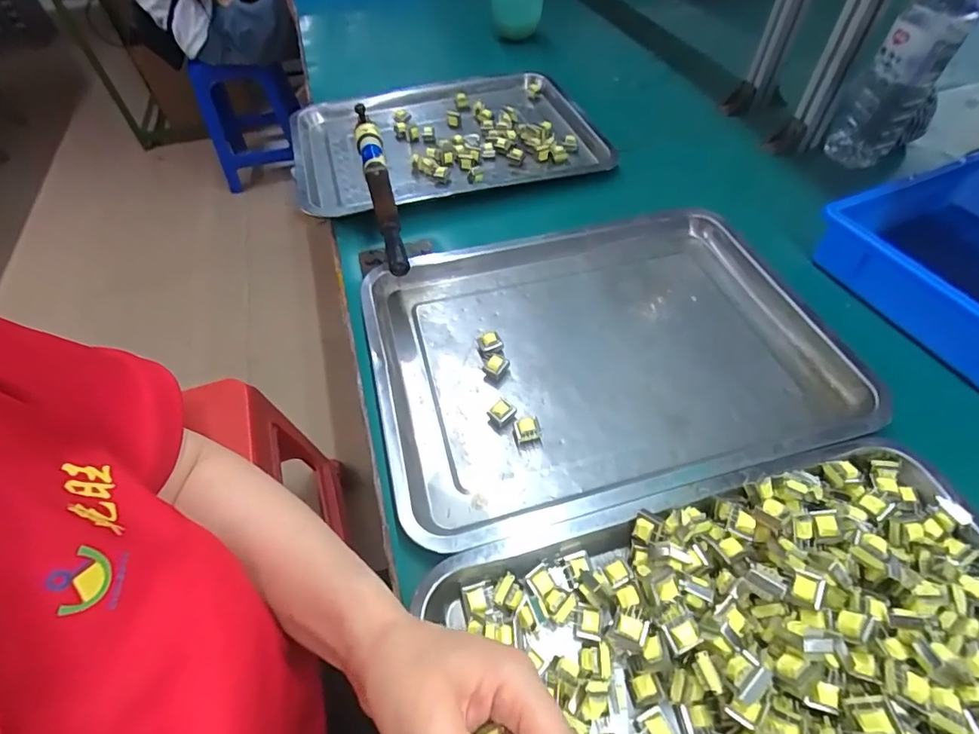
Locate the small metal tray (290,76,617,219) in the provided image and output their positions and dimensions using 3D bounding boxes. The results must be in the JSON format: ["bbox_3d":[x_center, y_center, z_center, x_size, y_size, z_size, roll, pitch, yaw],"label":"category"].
[{"bbox_3d":[-0.057,-0.310,0.664,0.398,0.030,0.282,-16,54,-9],"label":"small metal tray"}]

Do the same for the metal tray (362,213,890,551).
[{"bbox_3d":[0.098,-0.016,0.445,0.394,0.036,0.297,-11,53,-6],"label":"metal tray"}]

